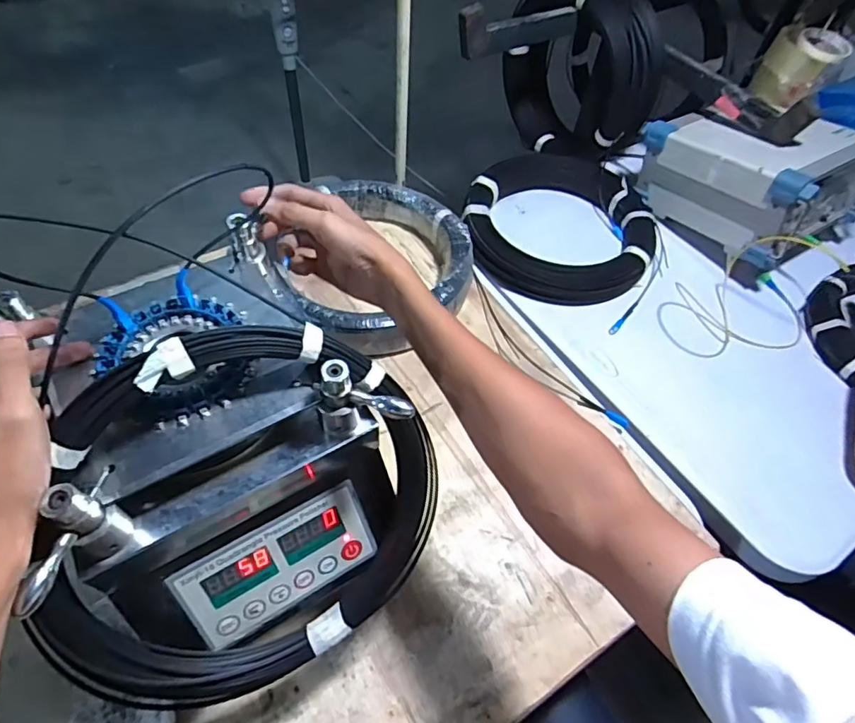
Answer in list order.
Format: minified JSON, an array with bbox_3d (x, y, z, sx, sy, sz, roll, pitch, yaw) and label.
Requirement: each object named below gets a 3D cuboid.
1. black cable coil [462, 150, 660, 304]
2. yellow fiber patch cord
[{"bbox_3d":[0.231,-0.246,0.914,0.332,0.053,0.339,2,54,-3],"label":"black cable coil"},{"bbox_3d":[0.510,-0.119,0.815,0.283,0.112,0.171,-5,55,-8],"label":"yellow fiber patch cord"}]

